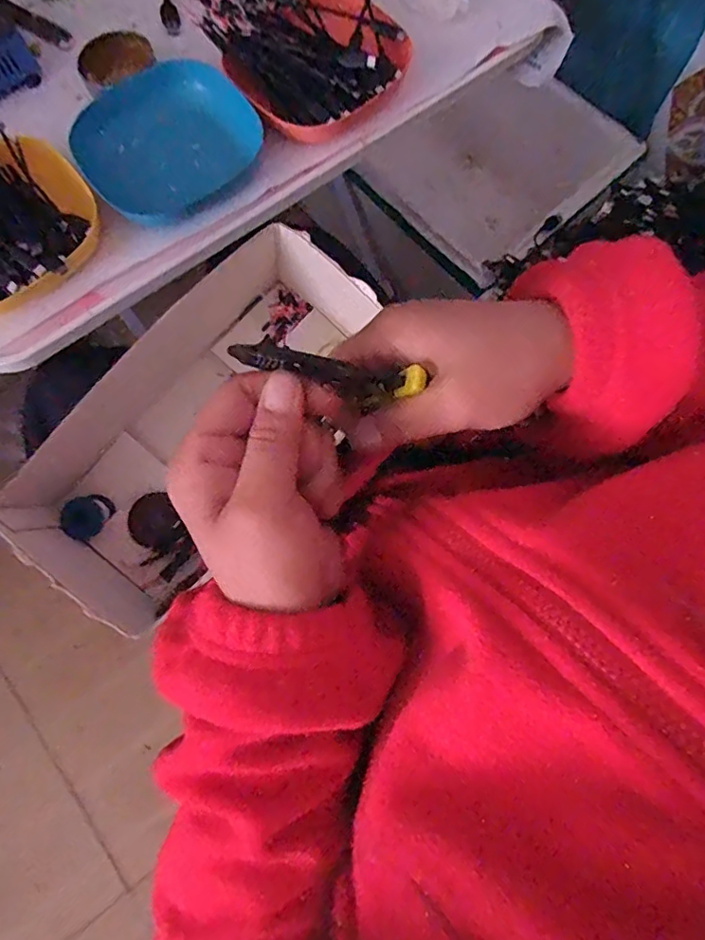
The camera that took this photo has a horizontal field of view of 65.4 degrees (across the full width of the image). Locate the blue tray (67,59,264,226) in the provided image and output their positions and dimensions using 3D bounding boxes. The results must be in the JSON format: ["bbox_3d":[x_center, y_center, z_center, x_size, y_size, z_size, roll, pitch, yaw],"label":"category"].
[{"bbox_3d":[-0.155,-0.272,0.456,0.136,0.034,0.132,-34,77,-7],"label":"blue tray"}]

